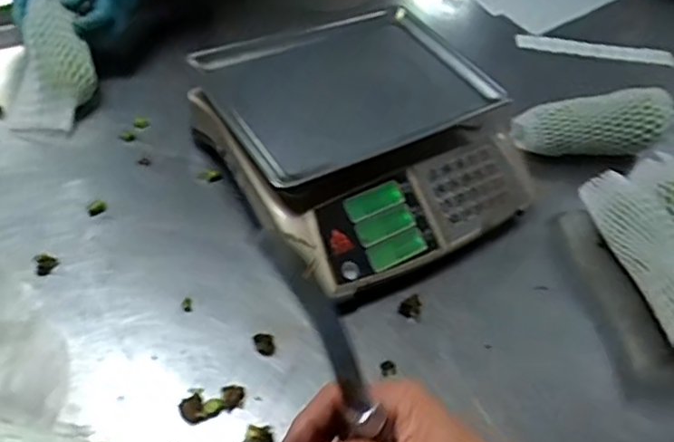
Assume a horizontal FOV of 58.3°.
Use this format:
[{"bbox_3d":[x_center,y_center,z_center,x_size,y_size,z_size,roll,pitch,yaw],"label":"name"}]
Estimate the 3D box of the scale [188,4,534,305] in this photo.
[{"bbox_3d":[0.040,-0.101,0.752,0.345,0.139,0.331,-23,58,-25],"label":"scale"}]

